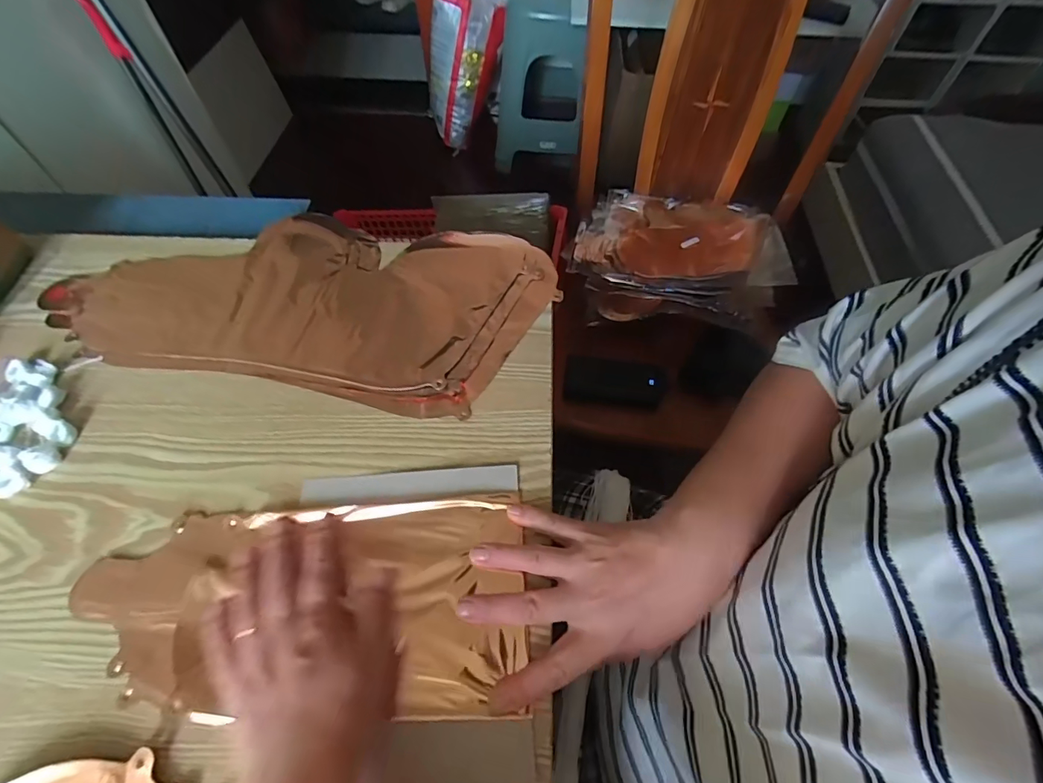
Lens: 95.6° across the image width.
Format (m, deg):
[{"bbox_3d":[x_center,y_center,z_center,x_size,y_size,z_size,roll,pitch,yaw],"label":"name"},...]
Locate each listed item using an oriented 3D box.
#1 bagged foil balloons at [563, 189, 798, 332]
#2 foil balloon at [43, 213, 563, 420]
[{"bbox_3d":[0.263,-0.237,0.815,0.339,0.080,0.254,12,60,6],"label":"bagged foil balloons"},{"bbox_3d":[-0.201,-0.099,0.456,0.444,0.005,0.214,9,60,6],"label":"foil balloon"}]

